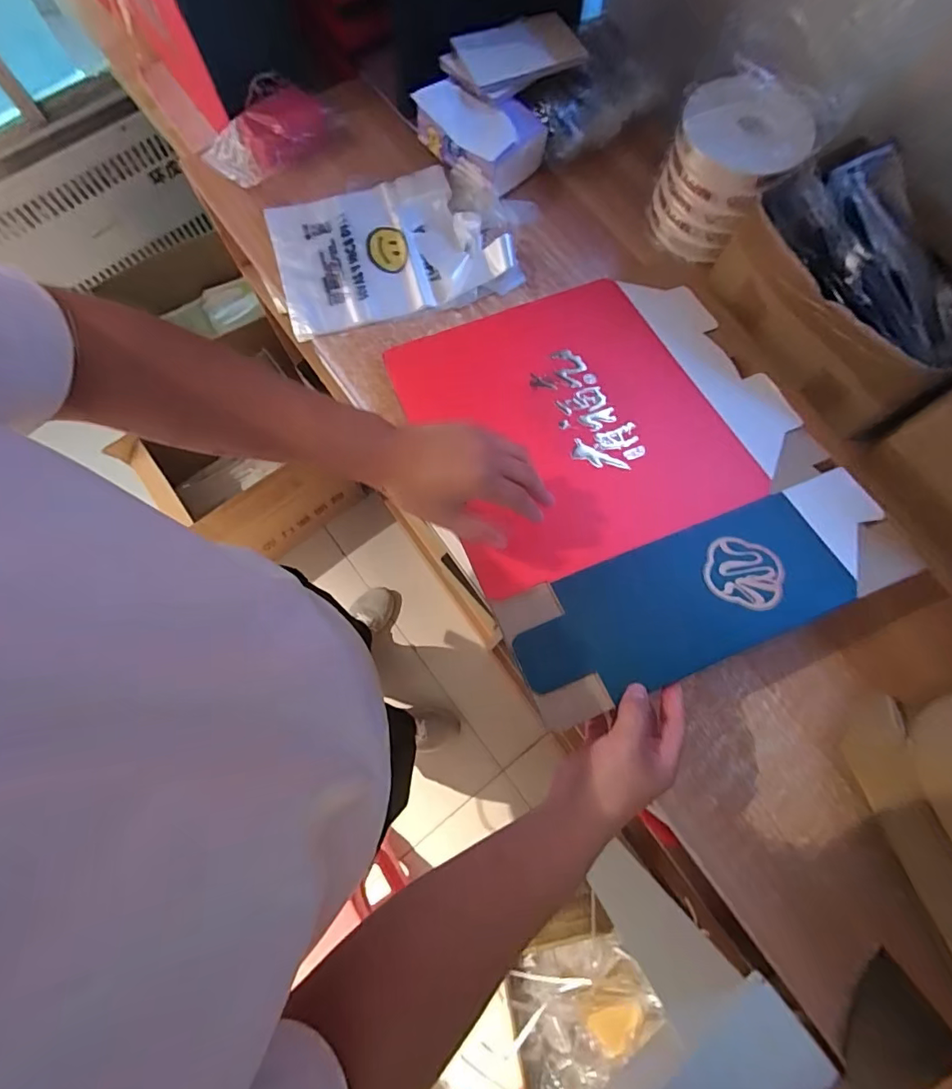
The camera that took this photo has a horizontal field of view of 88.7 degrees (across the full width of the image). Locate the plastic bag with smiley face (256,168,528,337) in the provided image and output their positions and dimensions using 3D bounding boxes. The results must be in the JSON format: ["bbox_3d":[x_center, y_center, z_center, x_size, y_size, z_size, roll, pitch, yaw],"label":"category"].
[{"bbox_3d":[-0.111,-0.373,0.616,0.276,0.038,0.198,-17,76,-5],"label":"plastic bag with smiley face"}]

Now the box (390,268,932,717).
[{"bbox_3d":[0.140,-0.095,0.498,0.365,0.010,0.449,-23,66,-9],"label":"box"}]

